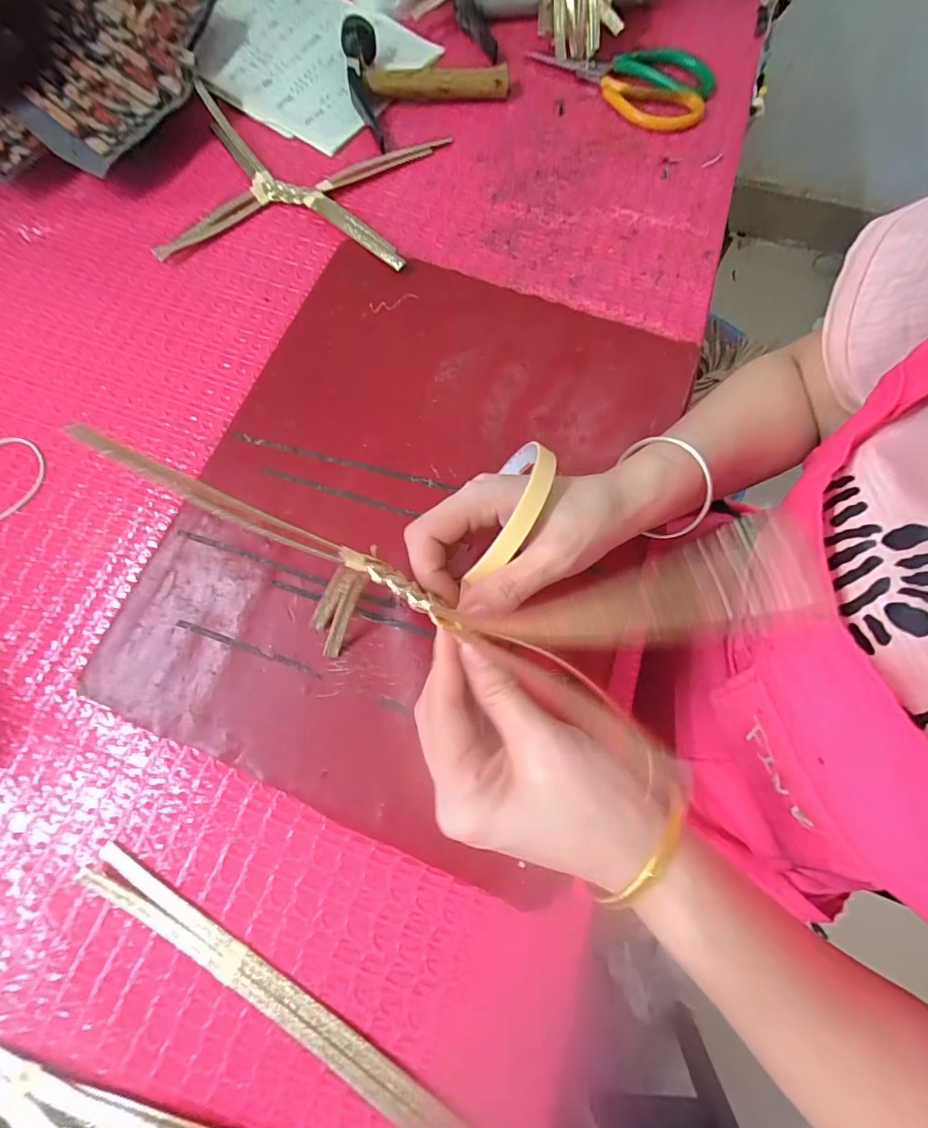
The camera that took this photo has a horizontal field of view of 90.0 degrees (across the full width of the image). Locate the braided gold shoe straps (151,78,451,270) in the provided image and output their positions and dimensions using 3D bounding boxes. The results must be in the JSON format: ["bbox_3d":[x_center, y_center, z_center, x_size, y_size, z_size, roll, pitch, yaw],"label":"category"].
[{"bbox_3d":[-0.144,-0.336,0.411,0.223,0.029,0.183,9,73,3],"label":"braided gold shoe straps"}]

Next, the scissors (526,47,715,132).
[{"bbox_3d":[0.154,-0.477,0.455,0.174,0.023,0.085,28,73,10],"label":"scissors"}]

